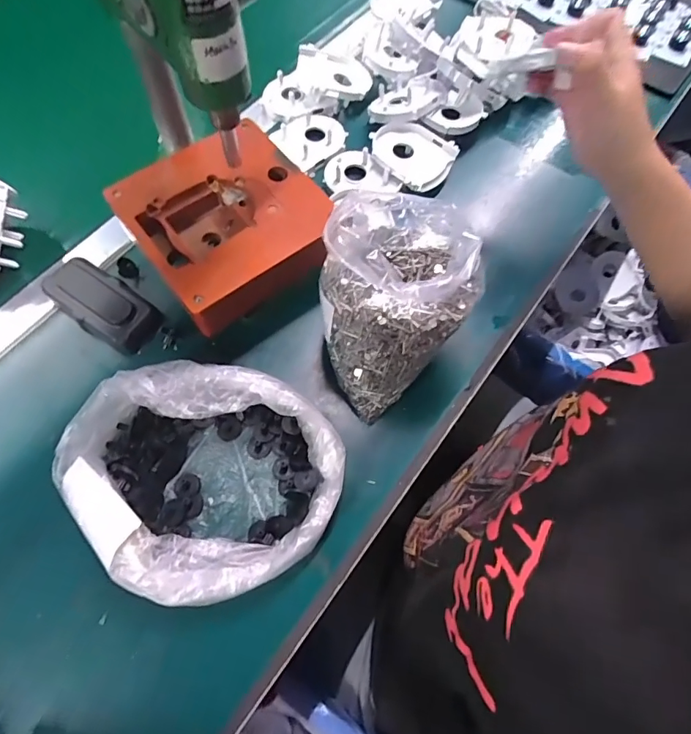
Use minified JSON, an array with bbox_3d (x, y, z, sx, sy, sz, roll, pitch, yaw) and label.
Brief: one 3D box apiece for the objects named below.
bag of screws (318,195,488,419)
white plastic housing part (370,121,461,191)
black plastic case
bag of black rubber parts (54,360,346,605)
[{"bbox_3d":[0.039,-0.055,0.379,0.133,0.130,0.112,-33,69,-16],"label":"bag of screws"},{"bbox_3d":[0.070,-0.227,0.501,0.073,0.024,0.079,1,66,-1],"label":"white plastic housing part"},{"bbox_3d":[-0.220,-0.058,0.431,0.099,0.034,0.054,35,70,13],"label":"black plastic case"},{"bbox_3d":[-0.106,0.077,0.355,0.178,0.058,0.170,42,70,18],"label":"bag of black rubber parts"}]

